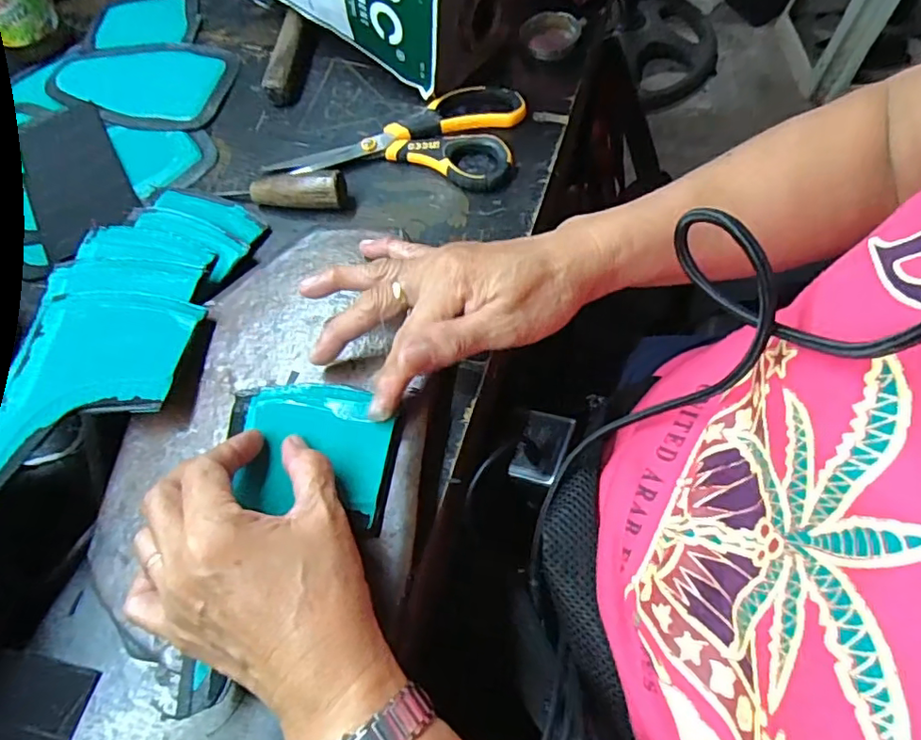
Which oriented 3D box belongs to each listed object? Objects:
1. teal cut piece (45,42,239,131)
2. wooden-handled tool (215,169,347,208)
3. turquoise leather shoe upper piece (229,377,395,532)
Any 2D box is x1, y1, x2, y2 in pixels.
[{"bbox_3d":[-0.282,-0.254,0.492,0.162,0.008,0.108,10,66,9],"label":"teal cut piece"},{"bbox_3d":[-0.134,-0.132,0.414,0.100,0.025,0.022,4,65,6],"label":"wooden-handled tool"},{"bbox_3d":[-0.083,0.041,0.309,0.096,0.008,0.075,8,65,8],"label":"turquoise leather shoe upper piece"}]

